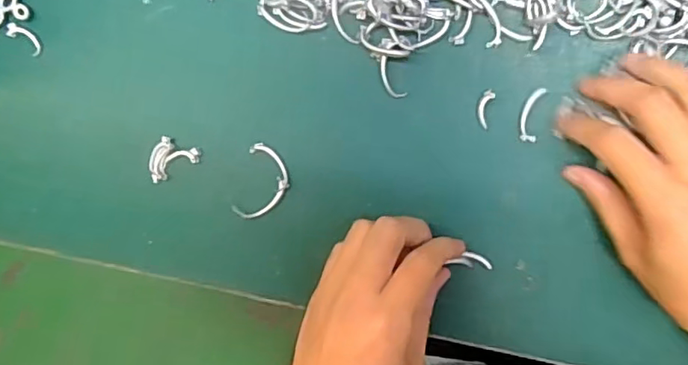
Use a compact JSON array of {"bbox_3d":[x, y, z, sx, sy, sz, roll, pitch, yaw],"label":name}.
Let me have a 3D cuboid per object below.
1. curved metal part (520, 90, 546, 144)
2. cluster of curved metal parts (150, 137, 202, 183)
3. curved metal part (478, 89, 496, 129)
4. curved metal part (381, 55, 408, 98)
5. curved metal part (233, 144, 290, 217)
[{"bbox_3d":[0.100,-0.036,0.306,0.010,0.004,0.029,11,95,4],"label":"curved metal part"},{"bbox_3d":[-0.095,-0.011,0.319,0.025,0.006,0.025,15,93,2],"label":"cluster of curved metal parts"},{"bbox_3d":[0.076,-0.040,0.306,0.007,0.004,0.020,16,95,3],"label":"curved metal part"},{"bbox_3d":[0.025,-0.056,0.308,0.008,0.004,0.025,-30,91,6],"label":"curved metal part"},{"bbox_3d":[-0.044,0.001,0.315,0.025,0.008,0.041,15,95,4],"label":"curved metal part"}]

